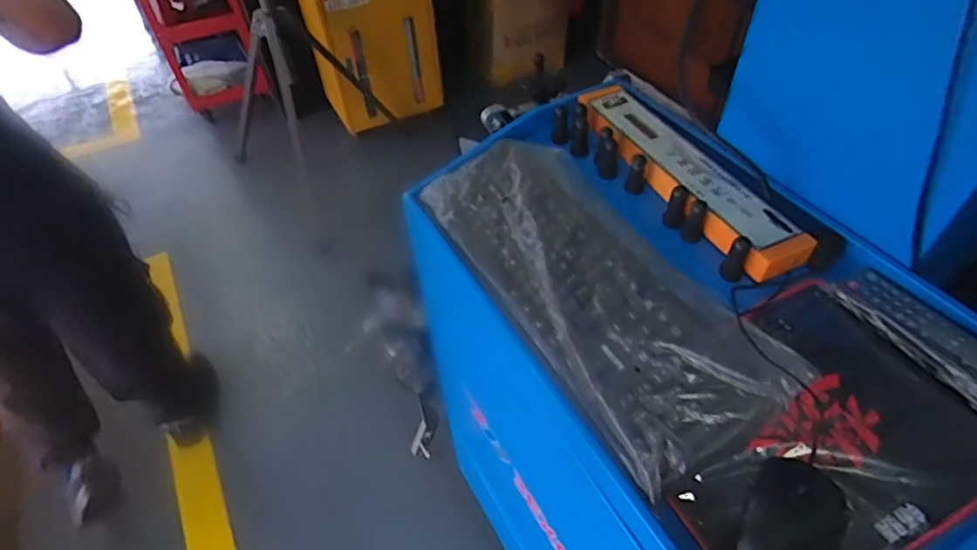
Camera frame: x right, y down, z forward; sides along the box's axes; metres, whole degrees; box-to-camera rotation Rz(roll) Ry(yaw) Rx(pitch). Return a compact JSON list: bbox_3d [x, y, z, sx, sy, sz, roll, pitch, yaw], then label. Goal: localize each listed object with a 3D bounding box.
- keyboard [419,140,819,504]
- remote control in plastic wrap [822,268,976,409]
[{"bbox_3d":[0.094,-0.005,0.581,0.176,0.040,0.440,-23,50,-16],"label":"keyboard"},{"bbox_3d":[0.380,0.051,0.473,0.054,0.023,0.166,-22,49,-16],"label":"remote control in plastic wrap"}]

